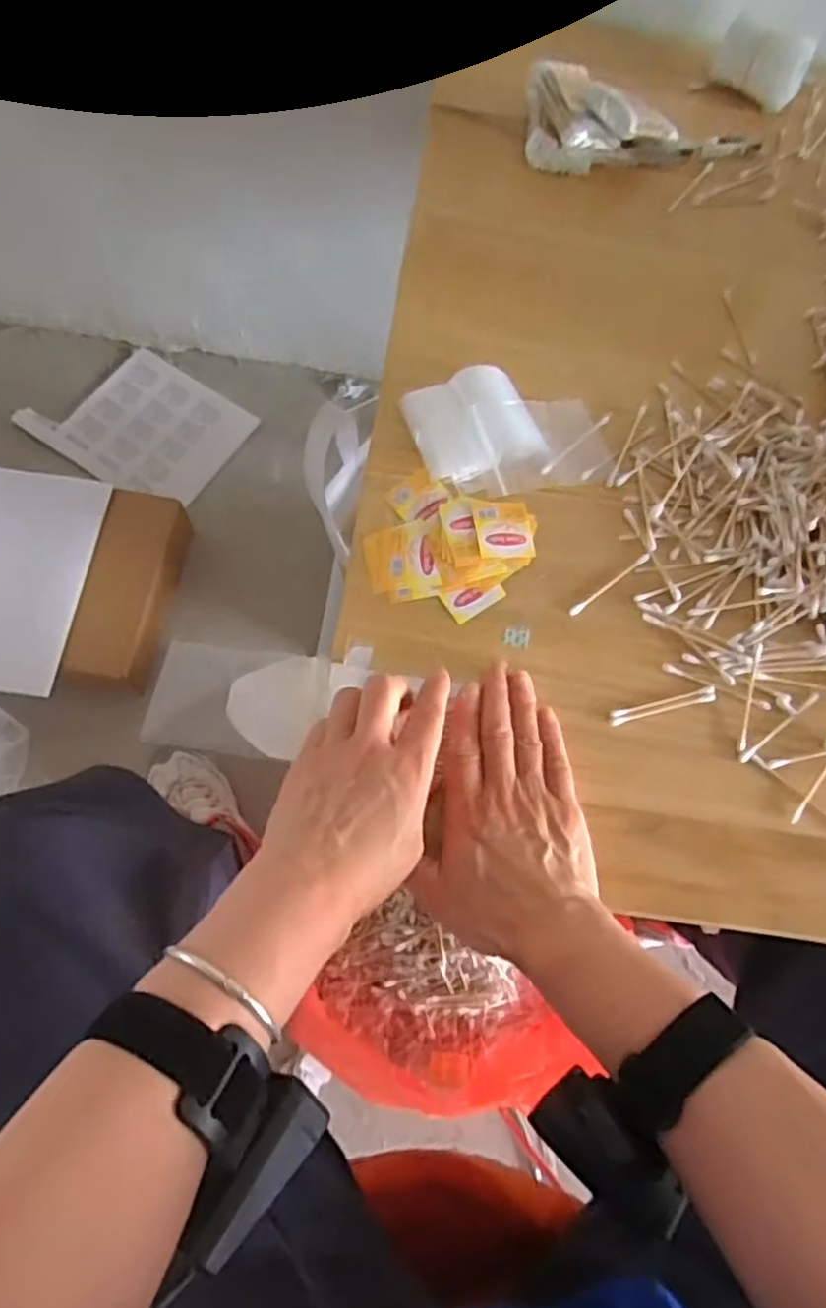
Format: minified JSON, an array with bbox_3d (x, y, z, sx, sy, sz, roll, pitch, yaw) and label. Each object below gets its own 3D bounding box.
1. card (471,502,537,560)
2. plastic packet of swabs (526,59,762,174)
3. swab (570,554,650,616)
[{"bbox_3d":[0.063,-0.086,0.493,0.040,0.004,0.043,-5,74,-13],"label":"card"},{"bbox_3d":[0.200,-0.443,0.600,0.209,0.055,0.076,1,72,-11],"label":"plastic packet of swabs"},{"bbox_3d":[0.135,-0.048,0.486,0.073,0.004,0.005,-35,76,-15],"label":"swab"}]

